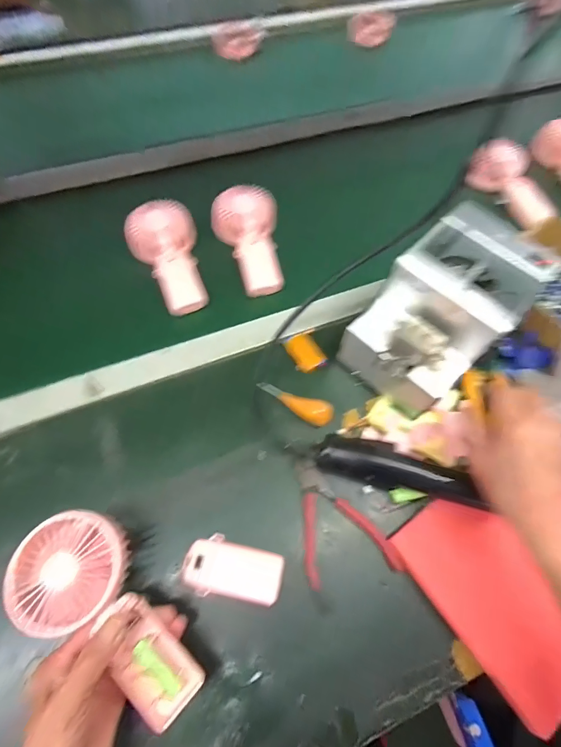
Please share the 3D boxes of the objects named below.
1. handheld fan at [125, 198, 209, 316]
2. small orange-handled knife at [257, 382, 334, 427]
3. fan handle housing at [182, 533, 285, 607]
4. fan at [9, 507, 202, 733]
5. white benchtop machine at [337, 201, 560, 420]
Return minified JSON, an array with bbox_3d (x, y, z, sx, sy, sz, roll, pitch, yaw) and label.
[{"bbox_3d":[-0.156,-0.162,0.517,0.093,0.043,0.173,-19,79,-10],"label":"handheld fan"},{"bbox_3d":[0.019,0.035,0.448,0.095,0.022,0.030,30,68,12],"label":"small orange-handled knife"},{"bbox_3d":[-0.047,0.199,0.365,0.097,0.016,0.052,16,66,6],"label":"fan handle housing"},{"bbox_3d":[-0.142,0.199,0.300,0.183,0.027,0.085,44,70,6],"label":"fan"},{"bbox_3d":[0.190,-0.073,0.419,0.204,0.138,0.126,-40,72,-17],"label":"white benchtop machine"}]

